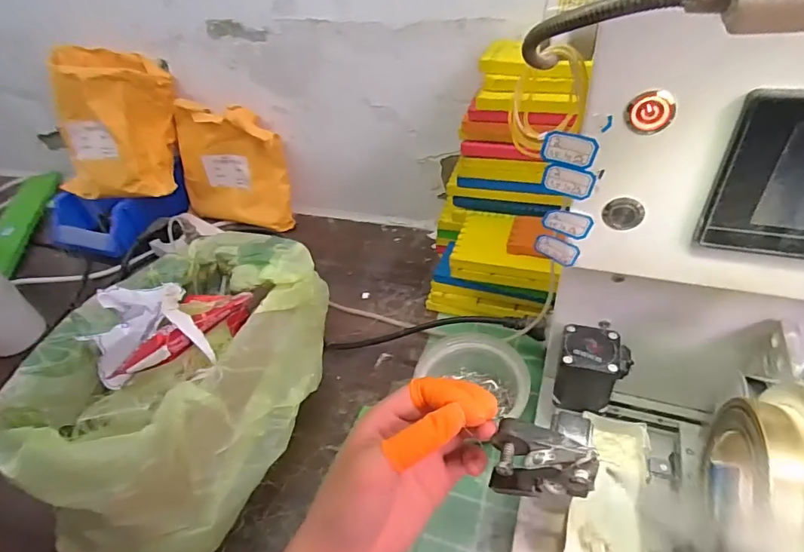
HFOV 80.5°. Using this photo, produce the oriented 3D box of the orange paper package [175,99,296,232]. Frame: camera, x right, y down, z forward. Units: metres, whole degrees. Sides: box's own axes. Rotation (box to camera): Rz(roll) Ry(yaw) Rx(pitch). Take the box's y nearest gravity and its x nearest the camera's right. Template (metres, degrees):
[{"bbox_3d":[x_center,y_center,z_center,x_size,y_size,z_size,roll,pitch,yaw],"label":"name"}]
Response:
[{"bbox_3d":[-0.245,-0.157,0.680,0.171,0.155,0.055,12,47,20],"label":"orange paper package"}]

